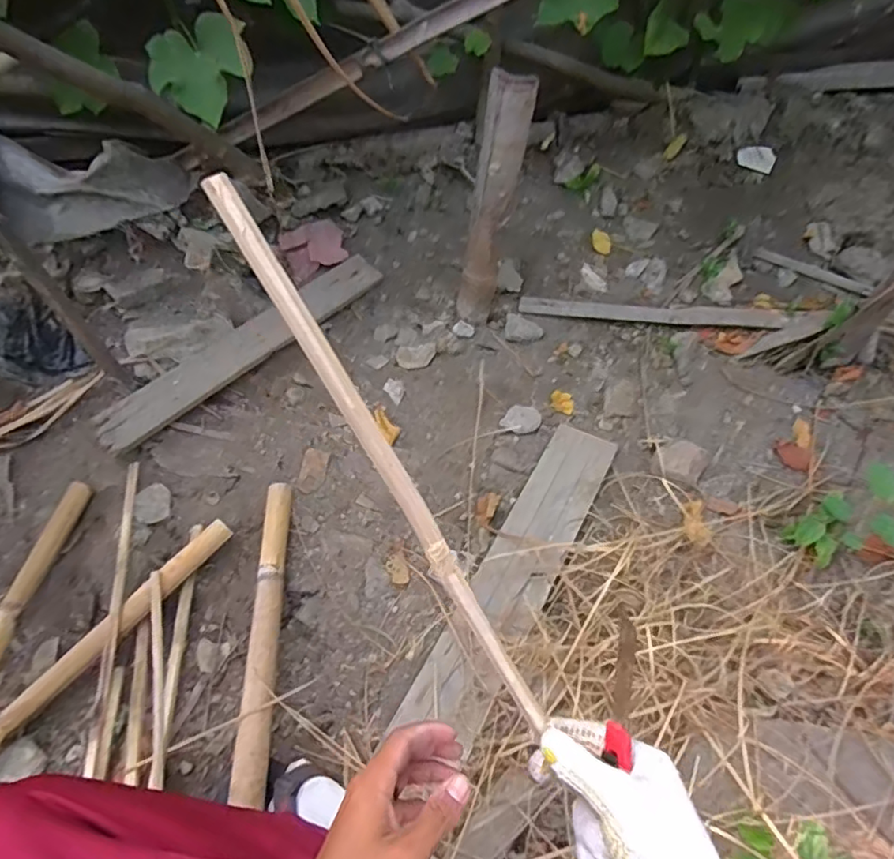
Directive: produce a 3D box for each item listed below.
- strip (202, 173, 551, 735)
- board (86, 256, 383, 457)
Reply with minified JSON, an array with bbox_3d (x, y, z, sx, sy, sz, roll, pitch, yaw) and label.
[{"bbox_3d":[-0.043,0.023,0.395,0.018,0.010,0.428,-32,96,-22],"label":"strip"},{"bbox_3d":[-0.375,-0.160,1.082,0.584,0.028,0.093,-41,77,-21],"label":"board"}]

